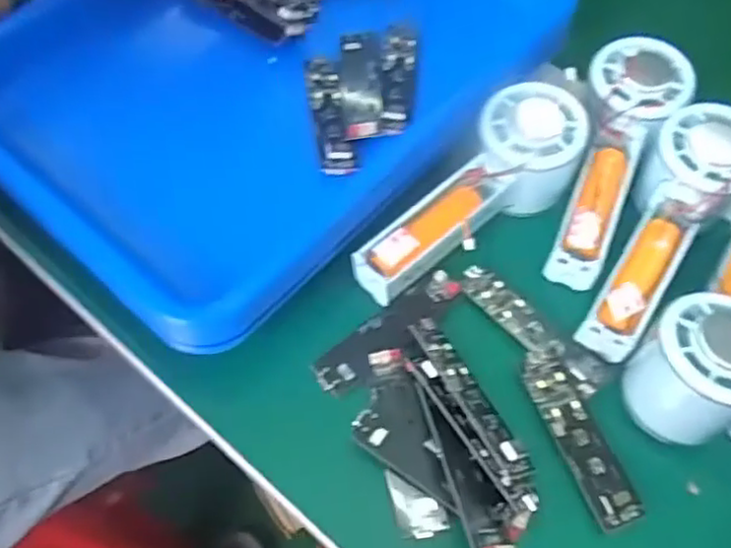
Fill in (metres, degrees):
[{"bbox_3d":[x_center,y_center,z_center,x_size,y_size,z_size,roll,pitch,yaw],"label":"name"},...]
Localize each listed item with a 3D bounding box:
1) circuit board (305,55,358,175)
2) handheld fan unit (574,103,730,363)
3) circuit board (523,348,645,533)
[{"bbox_3d":[-0.022,-0.098,0.405,0.021,0.009,0.091,-8,60,-6],"label":"circuit board"},{"bbox_3d":[0.167,-0.023,0.379,0.056,0.042,0.155,29,77,15],"label":"handheld fan unit"},{"bbox_3d":[0.107,0.079,0.343,0.025,0.009,0.090,-18,62,-12],"label":"circuit board"}]

